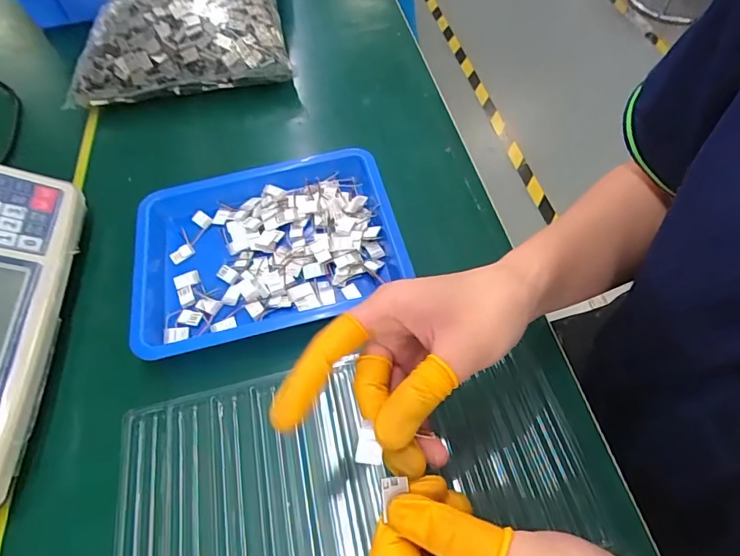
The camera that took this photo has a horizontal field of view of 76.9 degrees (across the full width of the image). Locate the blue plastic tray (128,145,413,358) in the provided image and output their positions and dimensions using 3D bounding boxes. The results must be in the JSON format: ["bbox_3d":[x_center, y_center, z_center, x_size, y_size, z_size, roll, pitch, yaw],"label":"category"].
[{"bbox_3d":[-0.087,-0.026,0.394,0.223,0.032,0.167,-17,56,-7],"label":"blue plastic tray"}]

